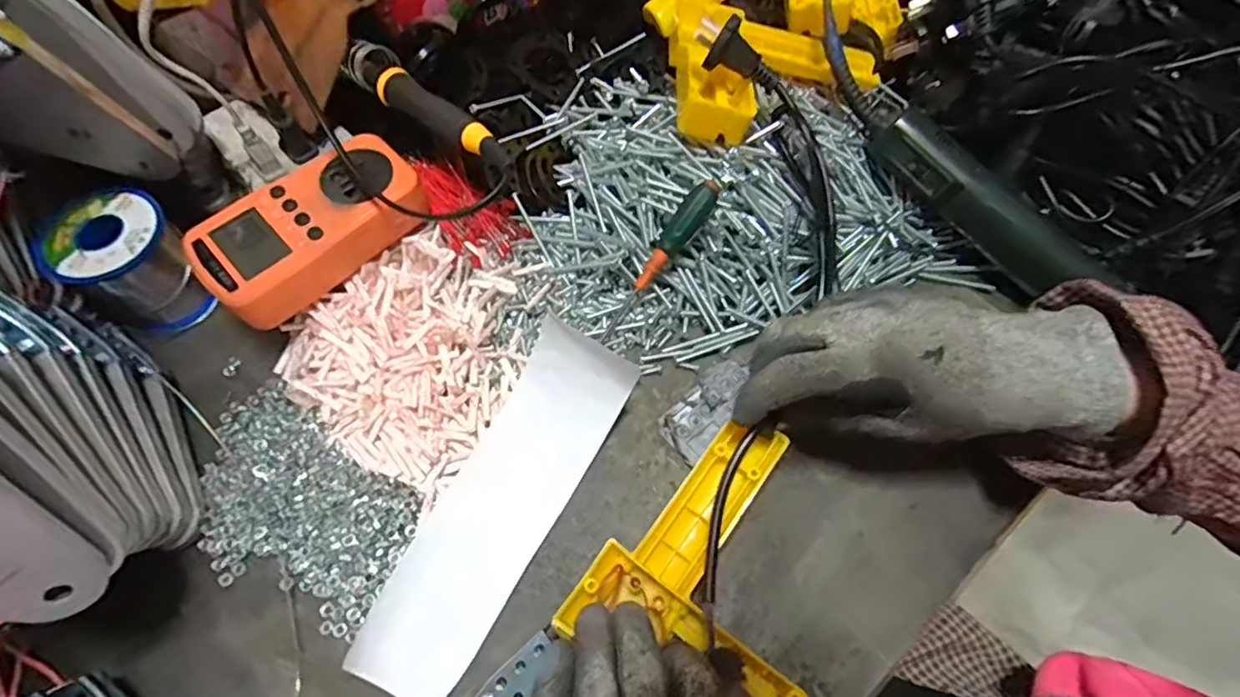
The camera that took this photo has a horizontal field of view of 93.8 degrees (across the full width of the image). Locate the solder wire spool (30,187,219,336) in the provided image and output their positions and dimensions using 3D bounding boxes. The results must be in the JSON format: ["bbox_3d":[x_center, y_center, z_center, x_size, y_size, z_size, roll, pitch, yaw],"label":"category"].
[{"bbox_3d":[-0.302,-0.055,0.363,0.061,0.072,0.061,1,66,-2],"label":"solder wire spool"}]

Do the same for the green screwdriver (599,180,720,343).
[{"bbox_3d":[0.022,-0.054,0.360,0.017,0.022,0.114,38,97,13],"label":"green screwdriver"}]

